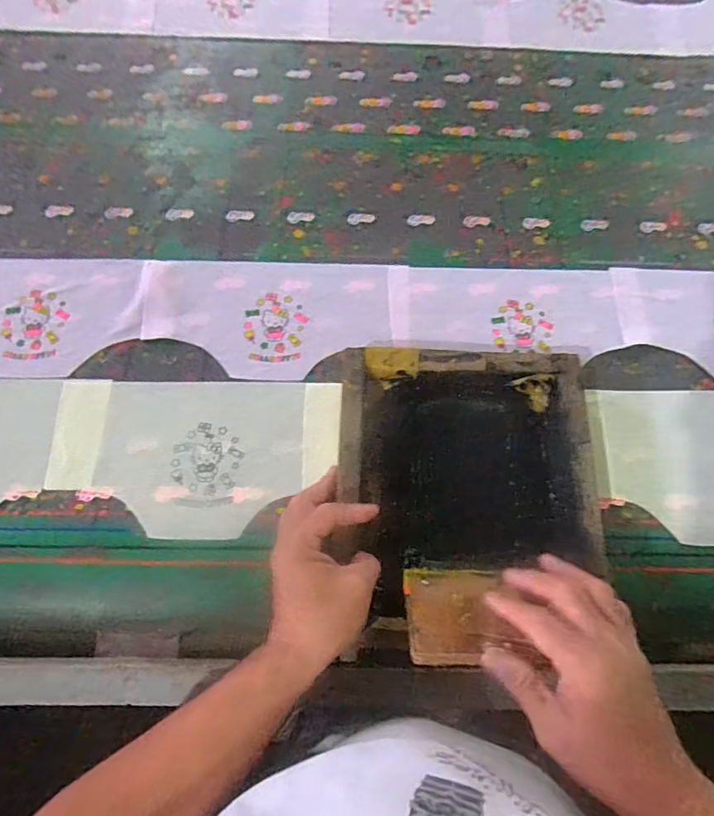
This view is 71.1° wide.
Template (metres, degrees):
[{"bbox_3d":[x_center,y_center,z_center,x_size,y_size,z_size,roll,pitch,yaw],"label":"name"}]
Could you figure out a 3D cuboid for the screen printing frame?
[{"bbox_3d":[0.105,0.083,0.501,0.247,0.060,0.288,5,68,0],"label":"screen printing frame"}]

